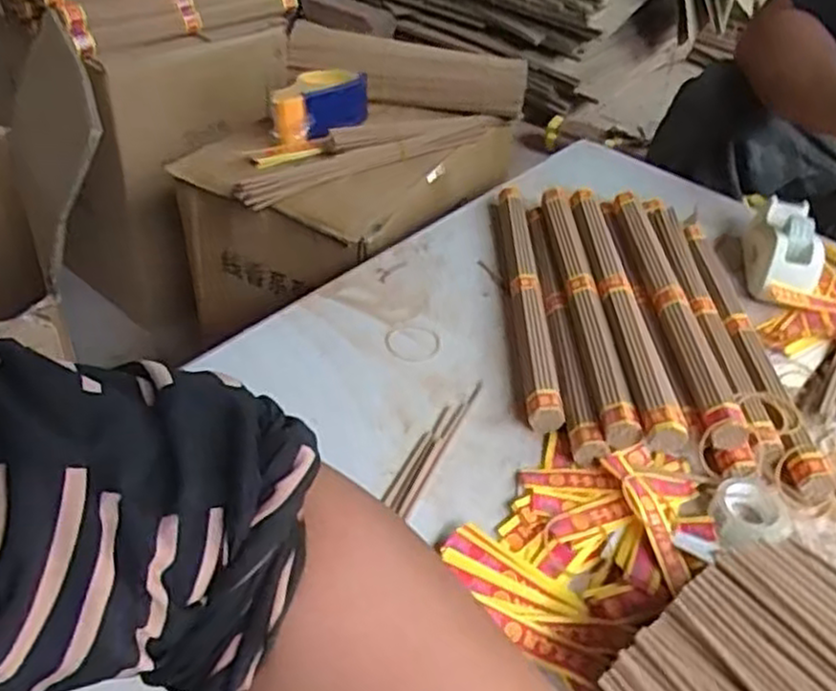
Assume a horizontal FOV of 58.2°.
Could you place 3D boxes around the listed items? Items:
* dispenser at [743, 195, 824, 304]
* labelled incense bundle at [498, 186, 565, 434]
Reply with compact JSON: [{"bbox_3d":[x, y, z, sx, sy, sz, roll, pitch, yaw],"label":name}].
[{"bbox_3d":[0.346,-0.094,0.718,0.061,0.056,0.118,6,41,1],"label":"dispenser"},{"bbox_3d":[0.097,-0.047,0.660,0.034,0.030,0.312,4,41,-2],"label":"labelled incense bundle"}]

